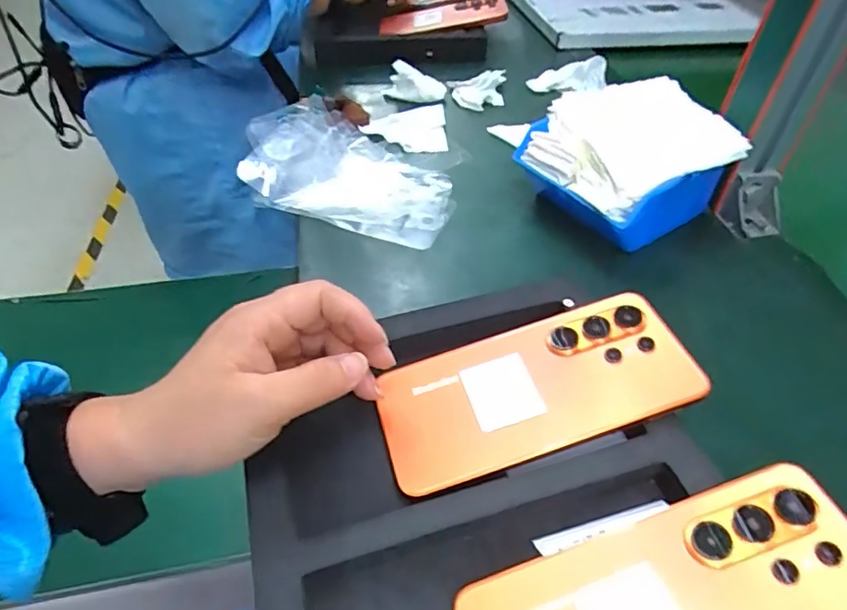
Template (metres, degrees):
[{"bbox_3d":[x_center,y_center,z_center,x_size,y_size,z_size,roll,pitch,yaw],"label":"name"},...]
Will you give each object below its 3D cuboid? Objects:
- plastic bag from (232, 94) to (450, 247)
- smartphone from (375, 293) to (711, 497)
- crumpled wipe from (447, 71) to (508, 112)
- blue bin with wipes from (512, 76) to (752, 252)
[{"bbox_3d":[-0.059,-0.124,0.475,0.189,0.038,0.139,24,49,19],"label":"plastic bag"},{"bbox_3d":[0.060,0.044,0.294,0.165,0.008,0.078,-18,48,-5],"label":"smartphone"},{"bbox_3d":[0.060,-0.244,0.606,0.063,0.022,0.056,5,46,2],"label":"crumpled wipe"},{"bbox_3d":[0.159,-0.116,0.443,0.131,0.084,0.146,-23,51,-24],"label":"blue bin with wipes"}]

